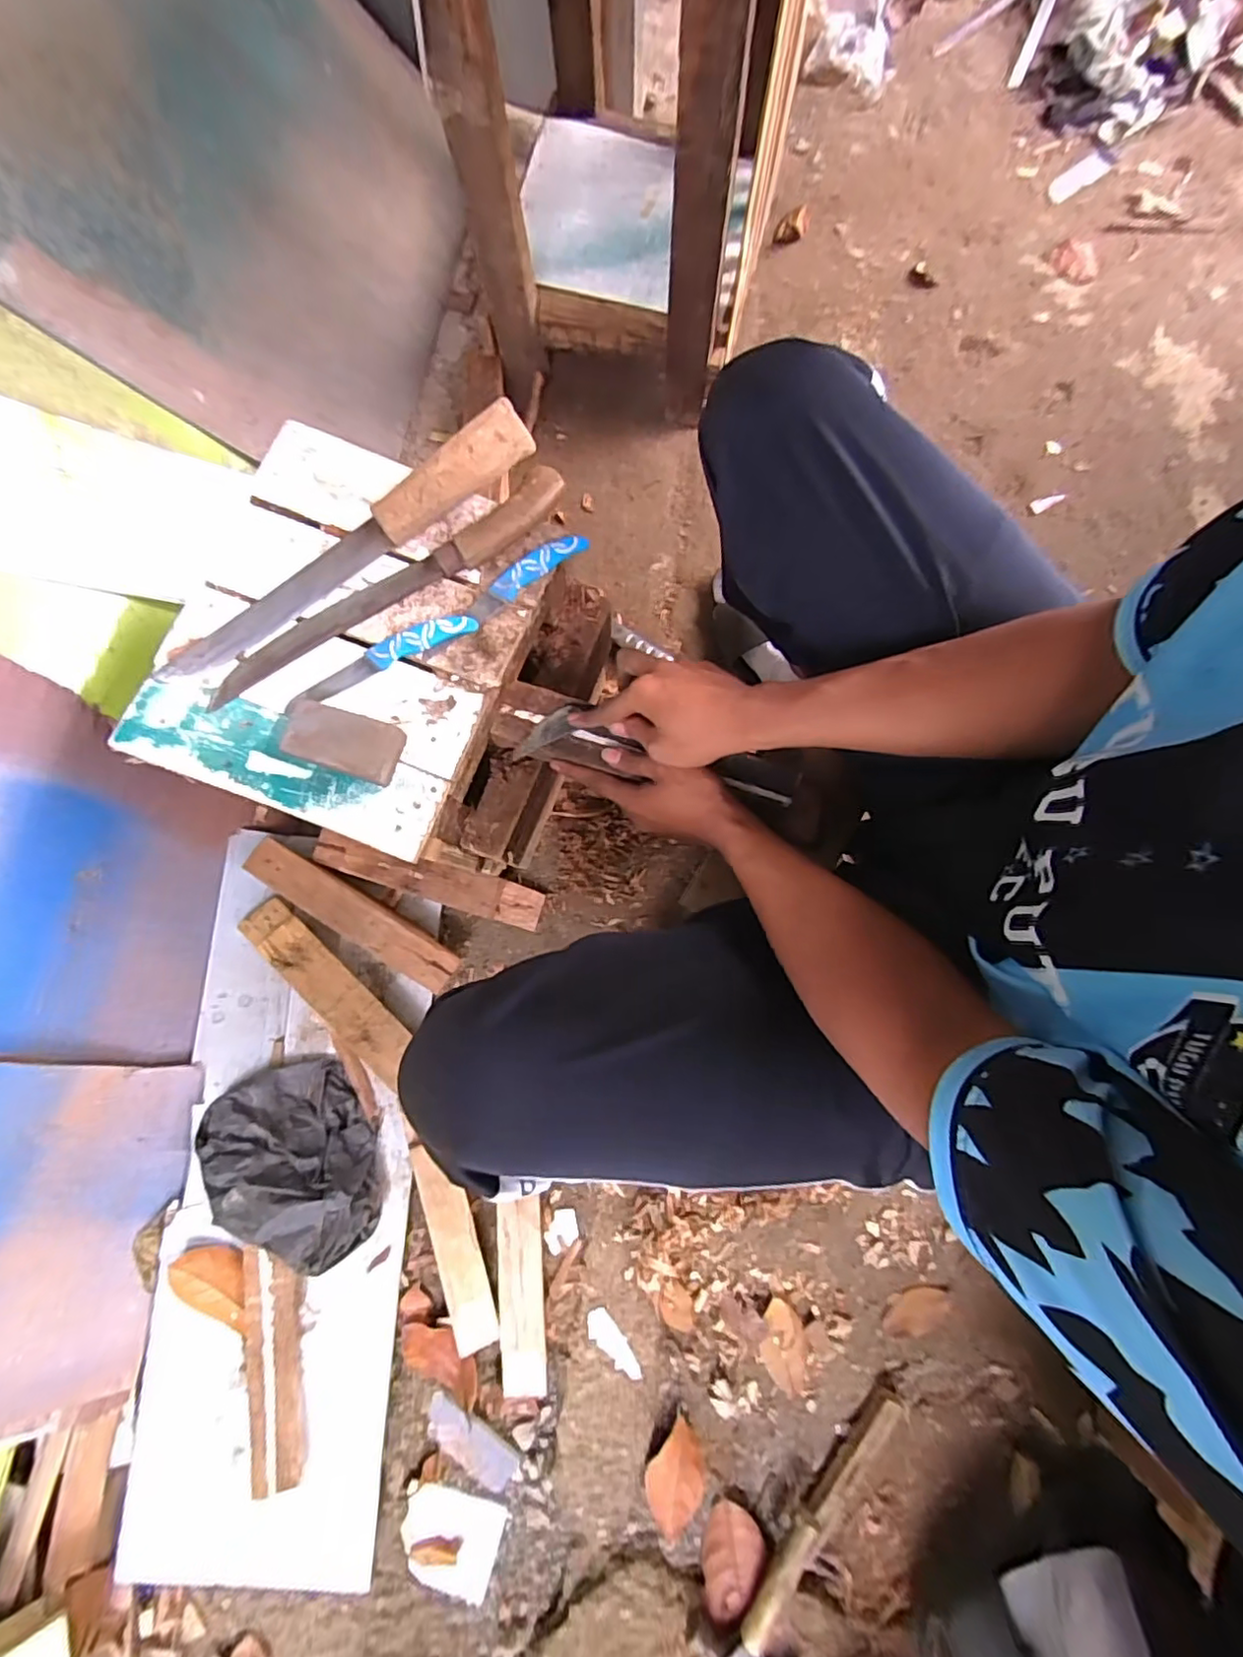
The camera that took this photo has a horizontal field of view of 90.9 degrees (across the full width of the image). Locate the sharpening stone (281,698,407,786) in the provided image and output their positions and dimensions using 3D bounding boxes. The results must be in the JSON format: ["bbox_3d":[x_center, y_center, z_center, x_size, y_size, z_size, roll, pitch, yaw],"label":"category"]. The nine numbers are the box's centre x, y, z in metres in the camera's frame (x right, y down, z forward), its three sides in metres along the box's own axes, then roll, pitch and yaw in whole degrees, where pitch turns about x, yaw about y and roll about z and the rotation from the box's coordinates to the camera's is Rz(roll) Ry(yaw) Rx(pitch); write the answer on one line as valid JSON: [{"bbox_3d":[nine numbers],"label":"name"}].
[{"bbox_3d":[-0.234,-0.073,0.509,0.098,0.026,0.050,18,80,3],"label":"sharpening stone"}]

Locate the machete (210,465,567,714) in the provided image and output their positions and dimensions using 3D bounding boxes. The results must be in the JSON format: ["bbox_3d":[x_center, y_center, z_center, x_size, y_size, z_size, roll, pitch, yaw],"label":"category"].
[{"bbox_3d":[-0.200,-0.212,0.531,0.347,0.027,0.043,-33,81,-5],"label":"machete"}]

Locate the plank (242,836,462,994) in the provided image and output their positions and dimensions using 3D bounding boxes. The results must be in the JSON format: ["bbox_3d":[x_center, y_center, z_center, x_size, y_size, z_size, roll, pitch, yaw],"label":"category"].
[{"bbox_3d":[-0.345,0.107,0.783,0.298,0.022,0.058,30,81,5],"label":"plank"}]

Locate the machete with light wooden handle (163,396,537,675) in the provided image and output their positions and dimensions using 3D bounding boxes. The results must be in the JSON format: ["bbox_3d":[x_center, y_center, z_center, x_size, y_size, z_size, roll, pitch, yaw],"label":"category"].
[{"bbox_3d":[-0.244,-0.246,0.527,0.374,0.052,0.061,-33,81,-6],"label":"machete with light wooden handle"}]

